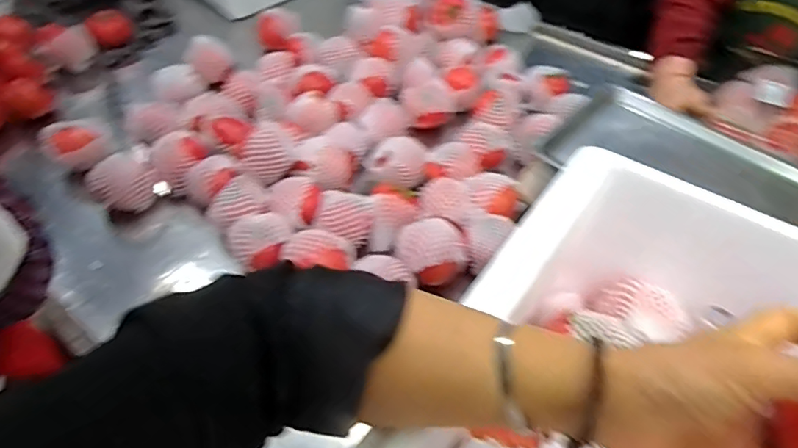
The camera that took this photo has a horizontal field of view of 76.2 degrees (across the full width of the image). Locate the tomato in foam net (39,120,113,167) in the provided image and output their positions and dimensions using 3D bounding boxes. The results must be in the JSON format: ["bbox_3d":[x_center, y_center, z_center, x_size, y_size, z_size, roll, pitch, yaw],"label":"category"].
[{"bbox_3d":[-0.497,-0.120,0.800,0.088,0.067,0.081,-32,57,-27],"label":"tomato in foam net"}]

